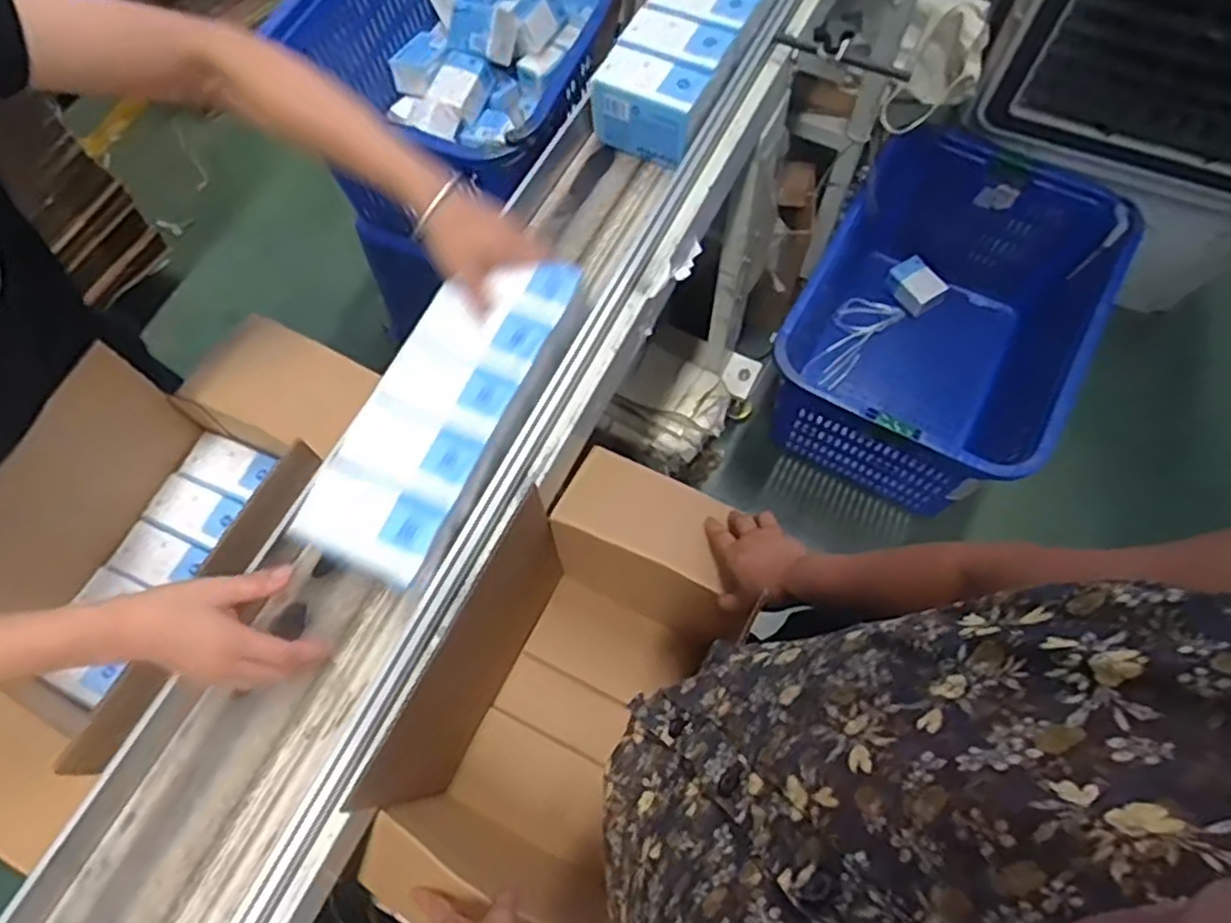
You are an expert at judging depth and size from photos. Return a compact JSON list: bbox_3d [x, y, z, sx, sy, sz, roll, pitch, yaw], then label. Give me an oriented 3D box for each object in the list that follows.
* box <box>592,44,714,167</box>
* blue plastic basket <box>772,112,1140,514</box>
[{"bbox_3d":[0.042,-0.400,0.831,0.125,0.079,0.073,21,70,10],"label":"box"},{"bbox_3d":[0.690,-0.280,1.586,0.537,0.403,0.746,28,71,13],"label":"blue plastic basket"}]

